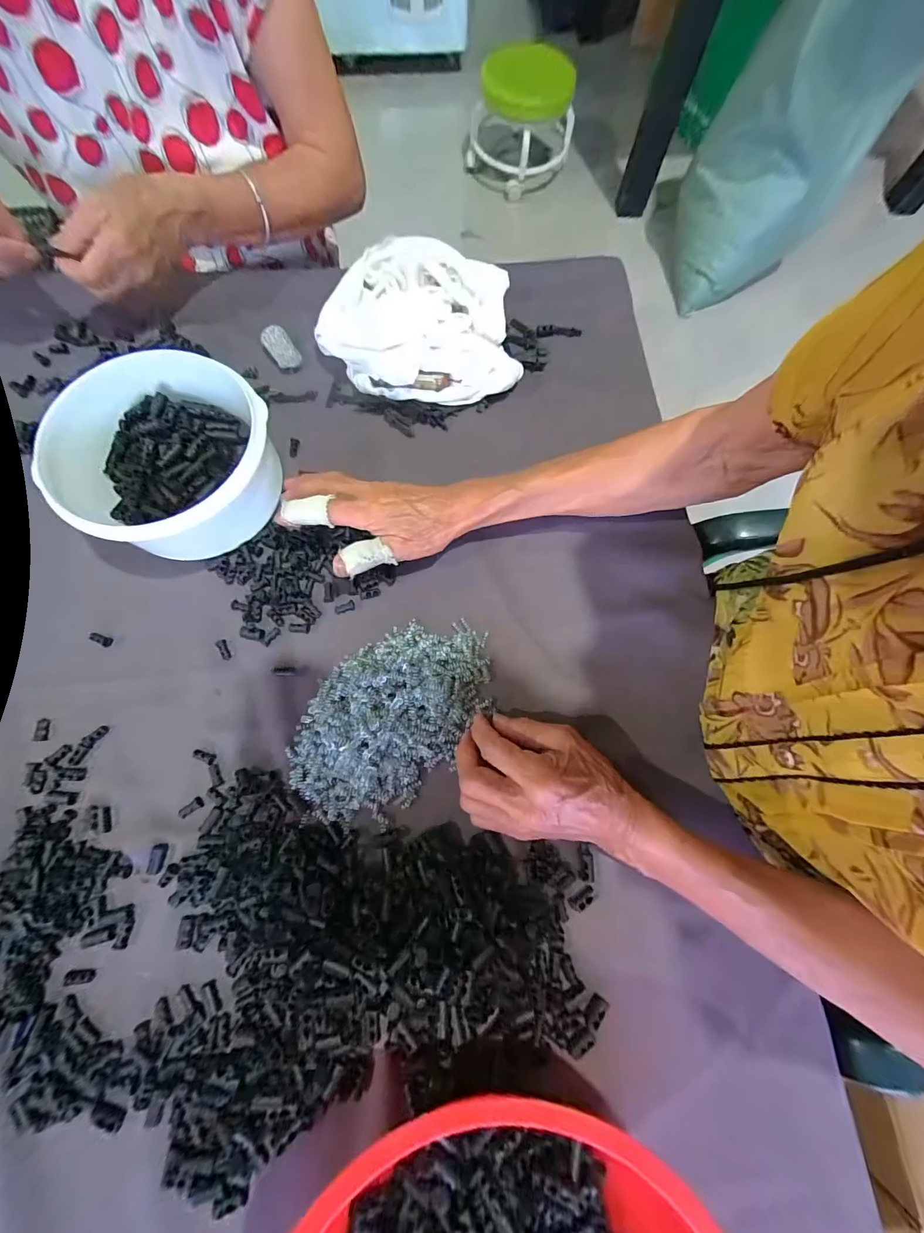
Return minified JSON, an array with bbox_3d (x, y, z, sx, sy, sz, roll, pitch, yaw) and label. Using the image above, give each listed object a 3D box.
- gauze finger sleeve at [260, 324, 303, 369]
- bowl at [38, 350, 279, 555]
[{"bbox_3d":[-0.182,-0.270,0.406,0.024,0.019,0.043,-35,78,-10],"label":"gauze finger sleeve"},{"bbox_3d":[-0.238,-0.127,0.337,0.158,0.072,0.158,0,74,-1],"label":"bowl"}]

